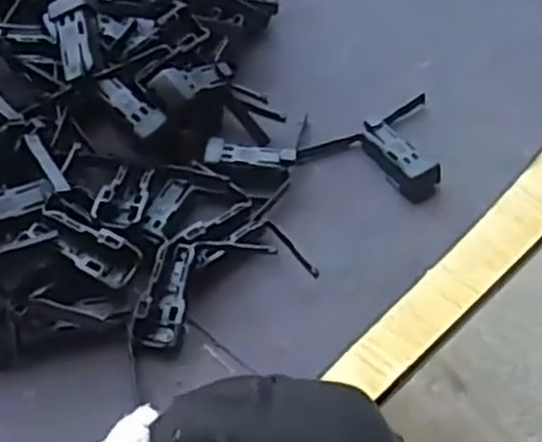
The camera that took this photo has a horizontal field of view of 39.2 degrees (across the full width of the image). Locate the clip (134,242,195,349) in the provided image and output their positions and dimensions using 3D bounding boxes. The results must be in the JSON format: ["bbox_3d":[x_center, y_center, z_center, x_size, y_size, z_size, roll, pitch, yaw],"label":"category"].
[{"bbox_3d":[-0.046,0.032,0.332,0.019,0.016,0.047,10,71,2],"label":"clip"}]

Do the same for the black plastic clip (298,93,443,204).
[{"bbox_3d":[0.063,-0.034,0.398,0.076,0.015,0.055,-22,60,-20],"label":"black plastic clip"}]

